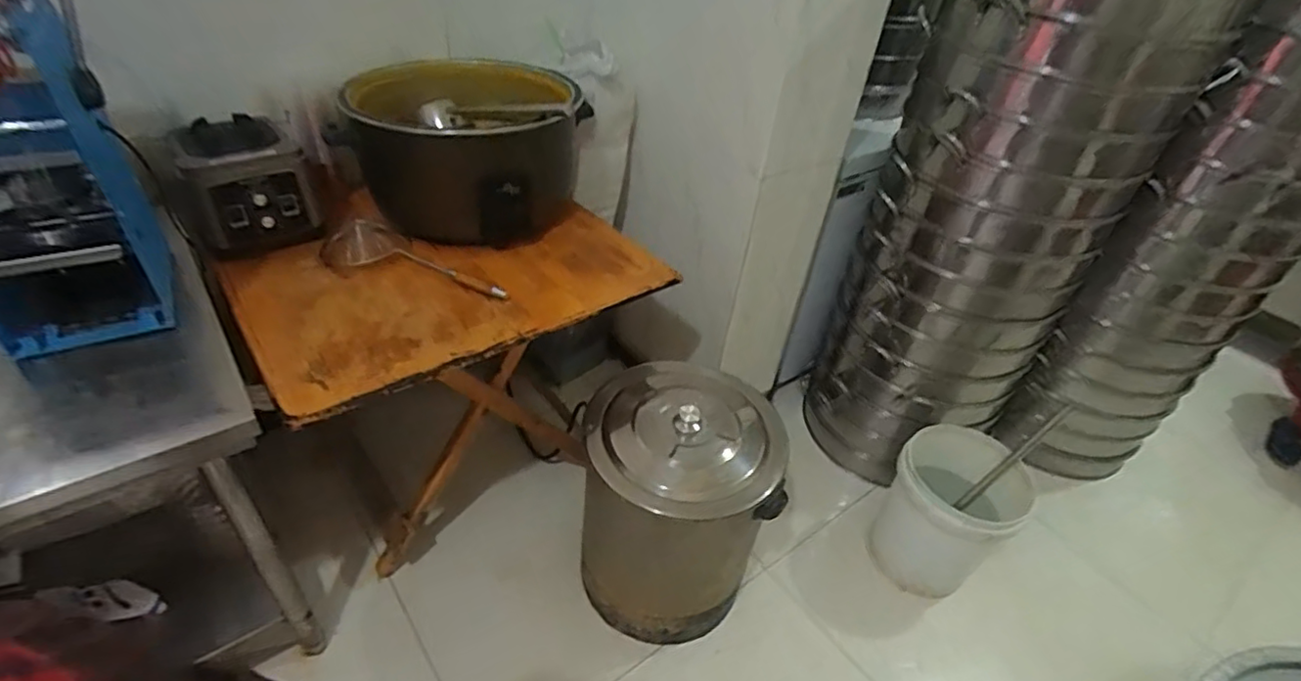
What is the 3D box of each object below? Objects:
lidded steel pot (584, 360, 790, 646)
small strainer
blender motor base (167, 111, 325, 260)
[{"bbox_3d":[0.048,0.358,1.407,0.360,0.510,0.377,4,40,-4],"label":"lidded steel pot"},{"bbox_3d":[-0.473,-0.144,1.246,0.386,0.054,0.129,22,42,16],"label":"small strainer"},{"bbox_3d":[-0.795,-0.318,1.251,0.206,0.208,0.219,-13,44,-23],"label":"blender motor base"}]

